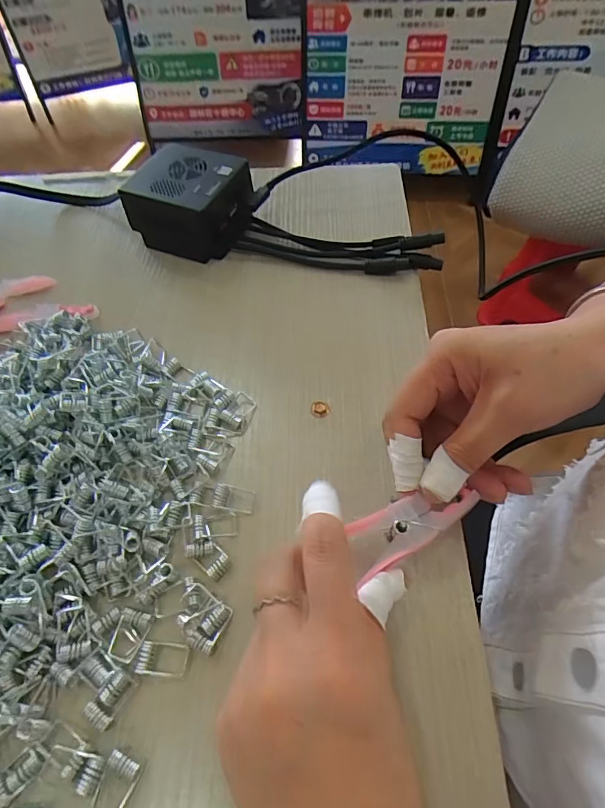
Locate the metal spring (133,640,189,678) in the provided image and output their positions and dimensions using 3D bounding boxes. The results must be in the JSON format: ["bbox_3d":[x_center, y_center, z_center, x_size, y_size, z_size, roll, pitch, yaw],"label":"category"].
[{"bbox_3d":[-0.066,0.119,0.215,0.022,0.006,0.014,5,57,3],"label":"metal spring"}]

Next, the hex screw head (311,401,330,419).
[{"bbox_3d":[0.011,0.003,0.288,0.012,0.004,0.012,-15,58,-10],"label":"hex screw head"}]

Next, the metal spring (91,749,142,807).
[{"bbox_3d":[-0.078,0.159,0.190,0.014,0.006,0.023,18,59,11],"label":"metal spring"}]

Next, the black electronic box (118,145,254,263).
[{"bbox_3d":[-0.086,-0.159,0.365,0.087,0.047,0.072,20,59,13],"label":"black electronic box"}]

